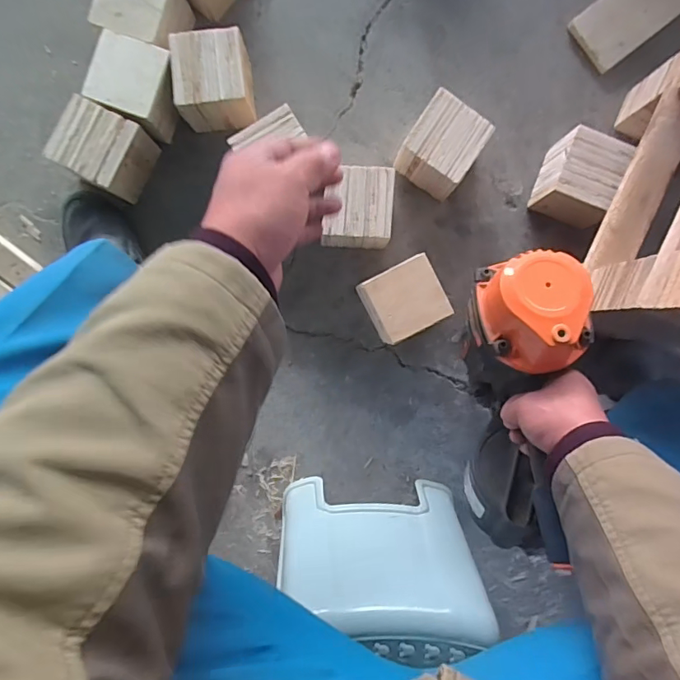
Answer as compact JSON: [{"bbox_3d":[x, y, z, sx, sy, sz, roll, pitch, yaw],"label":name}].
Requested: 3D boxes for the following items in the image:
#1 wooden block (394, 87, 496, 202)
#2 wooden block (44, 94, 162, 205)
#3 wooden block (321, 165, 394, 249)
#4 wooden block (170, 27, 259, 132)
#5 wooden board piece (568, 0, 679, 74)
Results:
[{"bbox_3d":[0.142,-0.265,0.677,0.090,0.094,0.097,36,91,1],"label":"wooden block"},{"bbox_3d":[-0.324,-0.260,0.675,0.101,0.096,0.095,25,91,1],"label":"wooden block"},{"bbox_3d":[0.025,-0.179,0.676,0.094,0.092,0.097,5,90,1],"label":"wooden block"},{"bbox_3d":[-0.171,-0.350,0.674,0.100,0.093,0.108,-7,90,1],"label":"wooden block"},{"bbox_3d":[0.450,-0.498,0.709,0.220,0.020,0.090,-37,90,1],"label":"wooden board piece"}]

